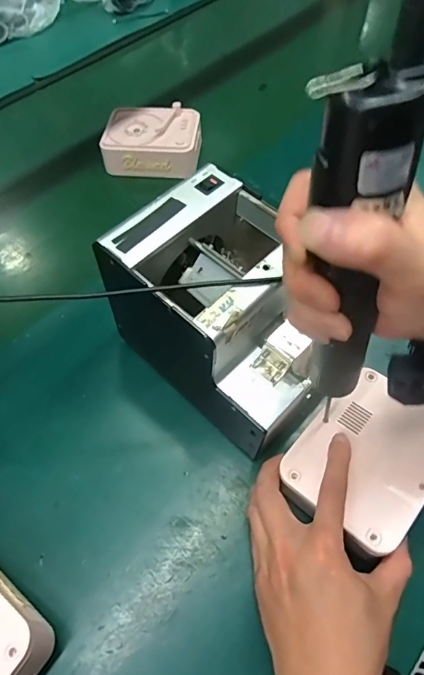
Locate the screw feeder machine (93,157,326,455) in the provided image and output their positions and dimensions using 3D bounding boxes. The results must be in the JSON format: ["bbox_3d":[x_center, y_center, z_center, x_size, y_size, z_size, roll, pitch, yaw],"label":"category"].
[{"bbox_3d":[0.019,-0.015,0.373,0.125,0.149,0.180,-38,68,-19],"label":"screw feeder machine"}]

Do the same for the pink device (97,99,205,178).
[{"bbox_3d":[-0.081,-0.273,0.602,0.127,0.046,0.097,3,58,3],"label":"pink device"}]

